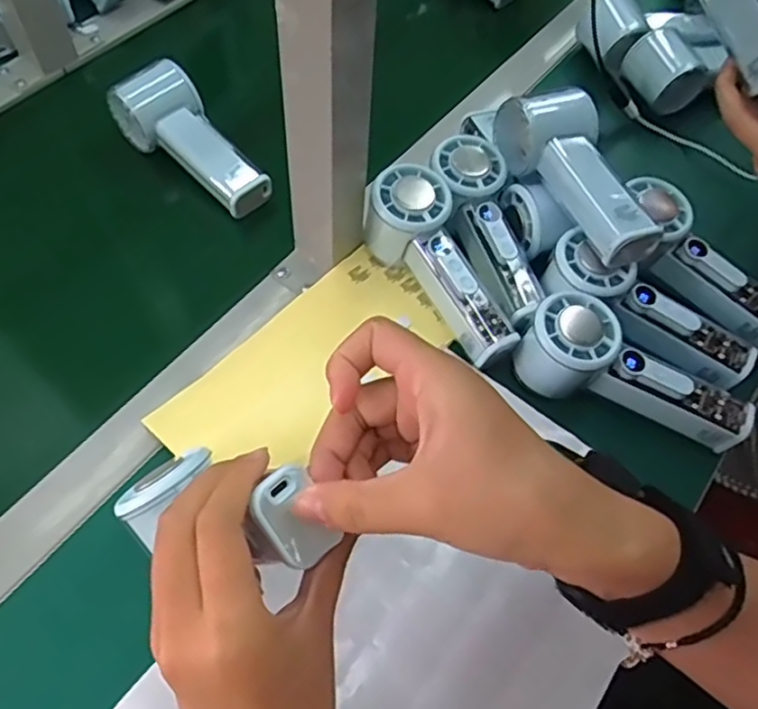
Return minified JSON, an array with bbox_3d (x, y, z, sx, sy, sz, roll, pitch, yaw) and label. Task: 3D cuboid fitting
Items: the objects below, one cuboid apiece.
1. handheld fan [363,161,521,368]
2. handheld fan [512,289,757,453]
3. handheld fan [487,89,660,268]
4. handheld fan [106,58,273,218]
[{"bbox_3d":[0.044,-0.062,0.469,0.057,0.059,0.156,-29,81,-19],"label":"handheld fan"},{"bbox_3d":[0.169,0.018,0.438,0.155,0.057,0.060,28,61,-1],"label":"handheld fan"},{"bbox_3d":[0.145,-0.128,0.465,0.059,0.057,0.151,-24,64,-17],"label":"handheld fan"},{"bbox_3d":[-0.150,-0.174,0.528,0.150,0.044,0.056,44,65,6],"label":"handheld fan"}]

